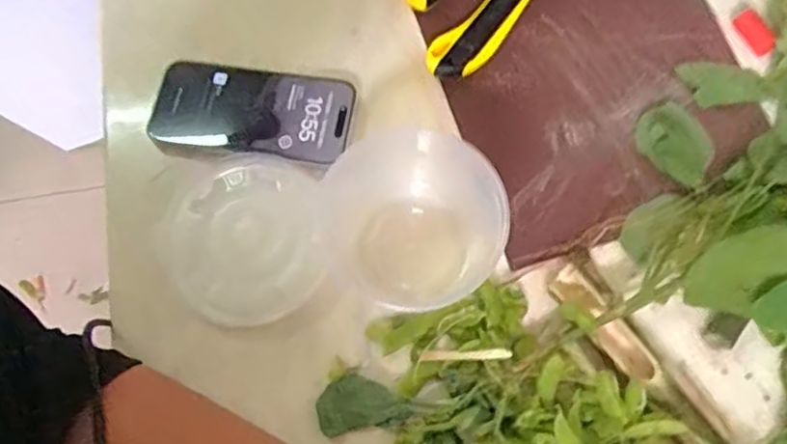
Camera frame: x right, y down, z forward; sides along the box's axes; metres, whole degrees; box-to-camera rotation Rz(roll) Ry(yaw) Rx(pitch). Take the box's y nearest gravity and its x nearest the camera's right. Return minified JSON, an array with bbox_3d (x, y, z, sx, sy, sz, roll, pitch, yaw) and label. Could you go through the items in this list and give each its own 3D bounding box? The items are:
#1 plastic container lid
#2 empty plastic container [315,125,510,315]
[{"bbox_3d":[-0.099,0.008,0.442,0.106,0.018,0.113,0,70,0],"label":"plastic container lid"},{"bbox_3d":[0.015,-0.002,0.413,0.114,0.075,0.094,-19,71,-7],"label":"empty plastic container"}]

